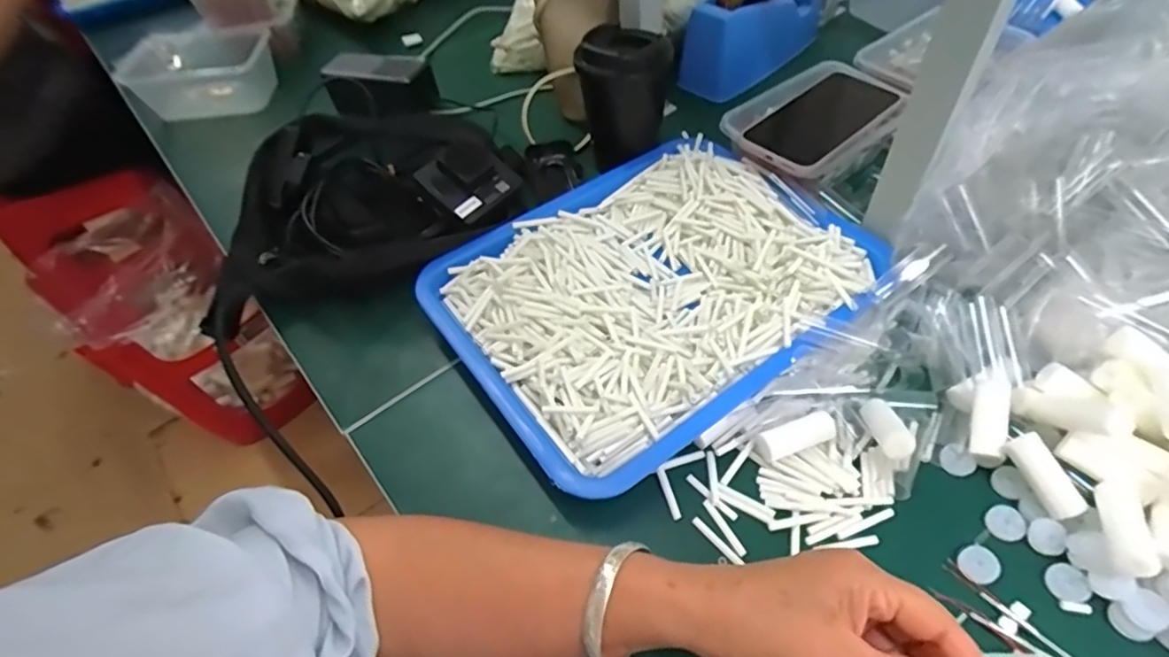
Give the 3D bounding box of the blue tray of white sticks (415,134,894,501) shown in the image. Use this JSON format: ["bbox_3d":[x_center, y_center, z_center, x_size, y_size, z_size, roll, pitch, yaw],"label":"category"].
[{"bbox_3d":[0.054,-0.036,0.494,0.319,0.037,0.253,-32,55,-18],"label":"blue tray of white sticks"}]

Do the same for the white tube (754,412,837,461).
[{"bbox_3d":[0.141,0.072,0.397,0.052,0.016,0.017,-19,52,-9],"label":"white tube"}]

